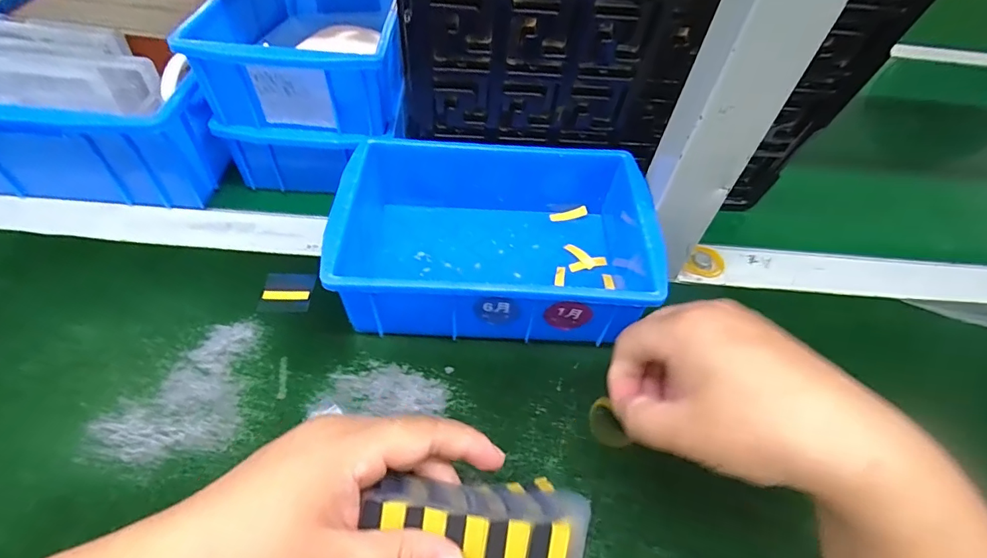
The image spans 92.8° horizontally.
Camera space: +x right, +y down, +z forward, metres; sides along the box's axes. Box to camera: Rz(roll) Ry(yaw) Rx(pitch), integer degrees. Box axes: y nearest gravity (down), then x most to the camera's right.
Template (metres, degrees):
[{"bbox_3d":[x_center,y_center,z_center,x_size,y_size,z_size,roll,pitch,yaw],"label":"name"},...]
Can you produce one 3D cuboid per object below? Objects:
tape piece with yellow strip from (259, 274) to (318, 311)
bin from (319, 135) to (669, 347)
[{"bbox_3d":[-0.141,0.008,0.324,0.032,0.004,0.030,1,51,-5],"label":"tape piece with yellow strip"},{"bbox_3d":[0.000,-0.026,0.323,0.196,0.068,0.132,4,51,-2],"label":"bin"}]

